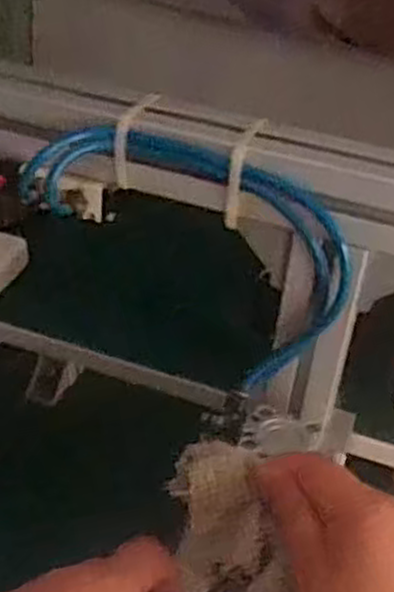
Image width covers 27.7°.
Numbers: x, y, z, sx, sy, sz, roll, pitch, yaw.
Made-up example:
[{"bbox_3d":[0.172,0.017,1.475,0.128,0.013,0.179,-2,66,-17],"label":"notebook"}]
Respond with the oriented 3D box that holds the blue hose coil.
[{"bbox_3d":[-0.007,-0.022,0.440,0.180,0.128,0.021,13,36,8],"label":"blue hose coil"}]

